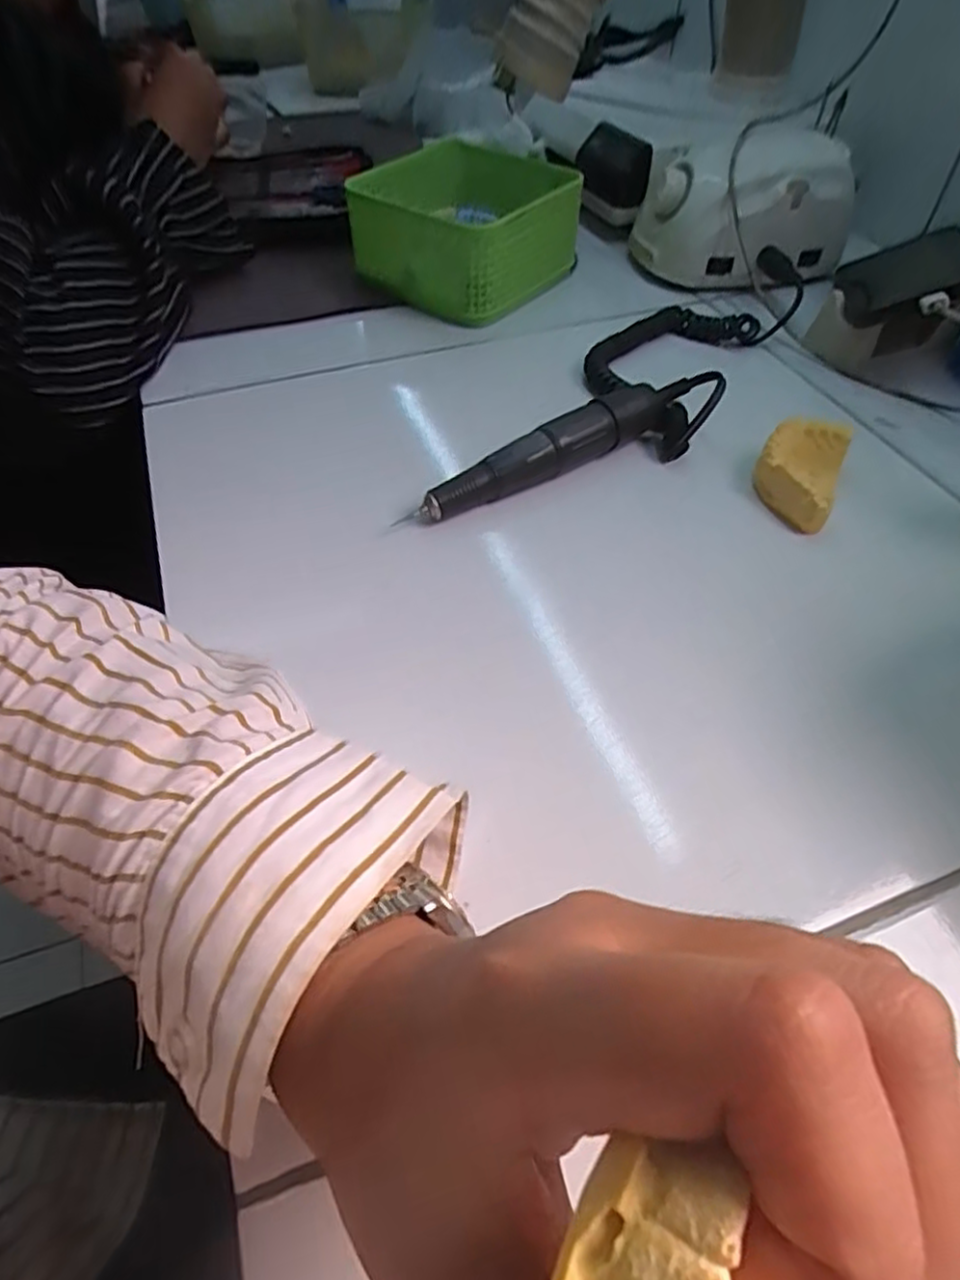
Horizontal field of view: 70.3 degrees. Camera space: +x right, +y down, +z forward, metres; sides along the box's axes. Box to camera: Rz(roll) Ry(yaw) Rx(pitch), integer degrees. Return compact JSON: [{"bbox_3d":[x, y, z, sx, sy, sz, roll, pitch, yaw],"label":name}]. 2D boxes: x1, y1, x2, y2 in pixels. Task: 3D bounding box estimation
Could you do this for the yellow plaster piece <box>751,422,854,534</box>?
[{"bbox_3d":[0.166,-0.088,0.357,0.040,0.024,0.069,23,55,15],"label":"yellow plaster piece"}]

